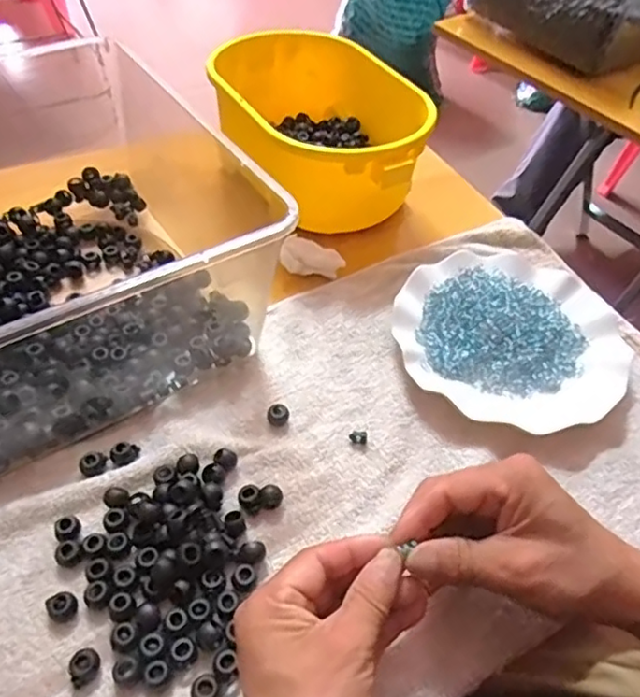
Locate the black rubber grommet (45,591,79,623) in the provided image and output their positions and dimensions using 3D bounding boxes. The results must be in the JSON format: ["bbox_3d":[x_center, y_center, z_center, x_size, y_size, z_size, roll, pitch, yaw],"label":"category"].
[{"bbox_3d":[-0.145,0.146,0.349,0.015,0.011,0.013,-28,57,-27],"label":"black rubber grommet"}]

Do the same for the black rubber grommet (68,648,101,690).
[{"bbox_3d":[-0.126,0.170,0.332,0.017,0.012,0.014,-28,57,-27],"label":"black rubber grommet"}]

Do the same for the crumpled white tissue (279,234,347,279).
[{"bbox_3d":[-0.007,-0.077,0.546,0.054,0.032,0.023,14,49,7],"label":"crumpled white tissue"}]

